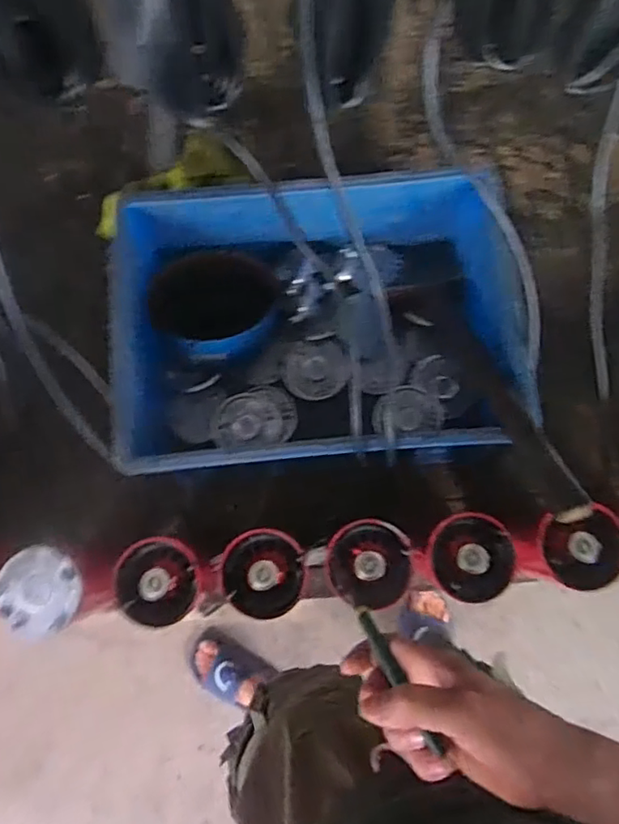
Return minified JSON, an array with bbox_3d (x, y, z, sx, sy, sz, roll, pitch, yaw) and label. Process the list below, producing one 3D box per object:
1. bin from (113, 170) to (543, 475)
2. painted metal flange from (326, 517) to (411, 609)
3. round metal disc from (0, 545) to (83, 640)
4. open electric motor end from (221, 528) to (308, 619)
[{"bbox_3d":[0.009,-0.082,0.638,0.403,0.155,0.290,-5,77,1],"label":"bin"},{"bbox_3d":[0.052,0.137,0.519,0.078,0.034,0.077,-3,77,1],"label":"painted metal flange"},{"bbox_3d":[-0.236,0.157,0.500,0.073,0.010,0.075,0,78,2],"label":"round metal disc"},{"bbox_3d":[-0.040,0.144,0.513,0.073,0.029,0.074,-10,77,0],"label":"open electric motor end"}]

